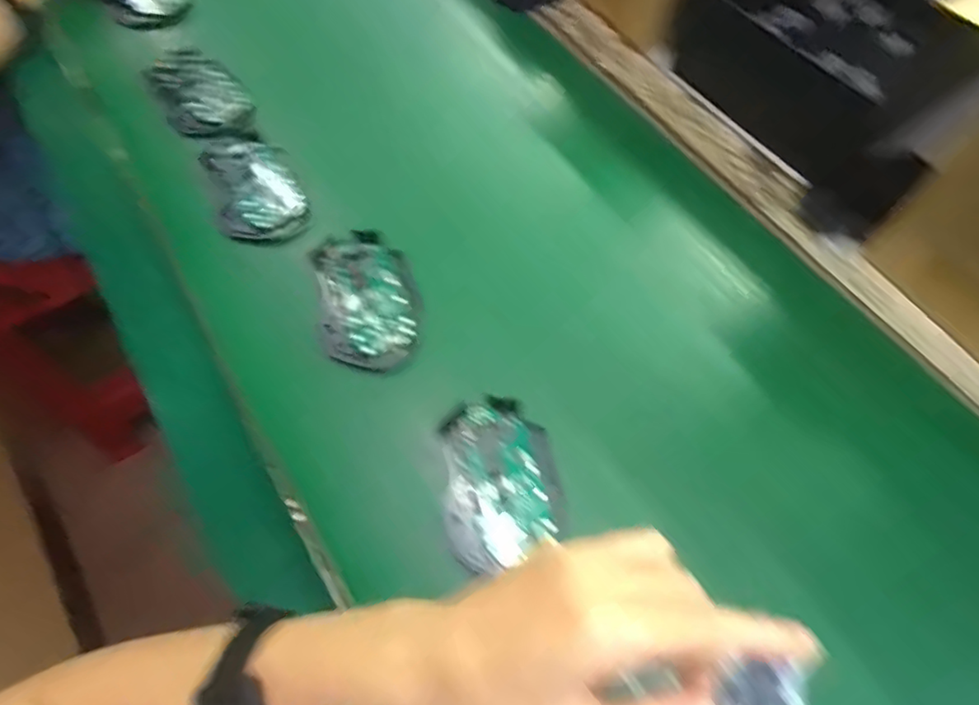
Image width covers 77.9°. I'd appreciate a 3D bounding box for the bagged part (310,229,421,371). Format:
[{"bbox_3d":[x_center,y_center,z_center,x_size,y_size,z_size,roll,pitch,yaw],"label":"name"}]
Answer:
[{"bbox_3d":[-0.090,-0.041,0.446,0.070,0.014,0.111,-11,65,-3],"label":"bagged part"}]

